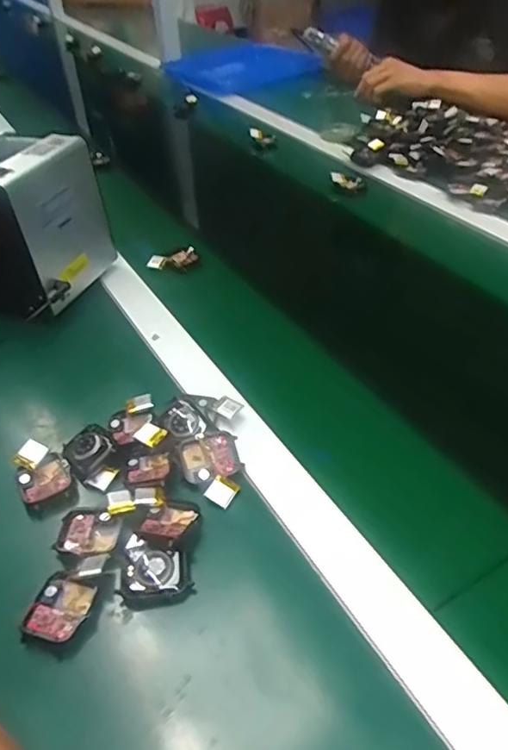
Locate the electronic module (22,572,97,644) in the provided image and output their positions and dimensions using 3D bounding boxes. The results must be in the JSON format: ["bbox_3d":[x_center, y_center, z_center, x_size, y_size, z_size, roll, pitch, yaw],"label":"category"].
[{"bbox_3d":[-0.119,0.144,0.349,0.035,0.012,0.040,12,43,18],"label":"electronic module"}]

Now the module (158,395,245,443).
[{"bbox_3d":[-0.043,0.031,0.455,0.042,0.020,0.059,29,50,32],"label":"module"}]

